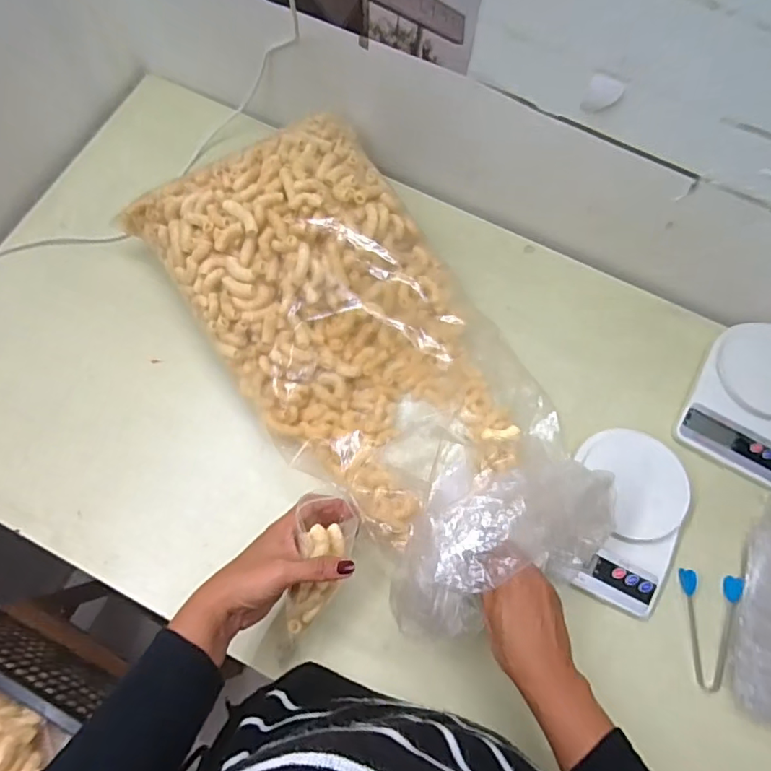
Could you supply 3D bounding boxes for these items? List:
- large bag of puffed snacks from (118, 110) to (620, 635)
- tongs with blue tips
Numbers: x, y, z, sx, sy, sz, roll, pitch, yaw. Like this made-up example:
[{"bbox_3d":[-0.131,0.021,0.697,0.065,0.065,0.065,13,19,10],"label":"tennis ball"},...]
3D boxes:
[{"bbox_3d":[-0.012,-0.033,0.549,0.254,0.176,0.554,-35,76,-10],"label":"large bag of puffed snacks"},{"bbox_3d":[0.342,0.255,0.564,0.064,0.012,0.115,9,73,3],"label":"tongs with blue tips"}]

